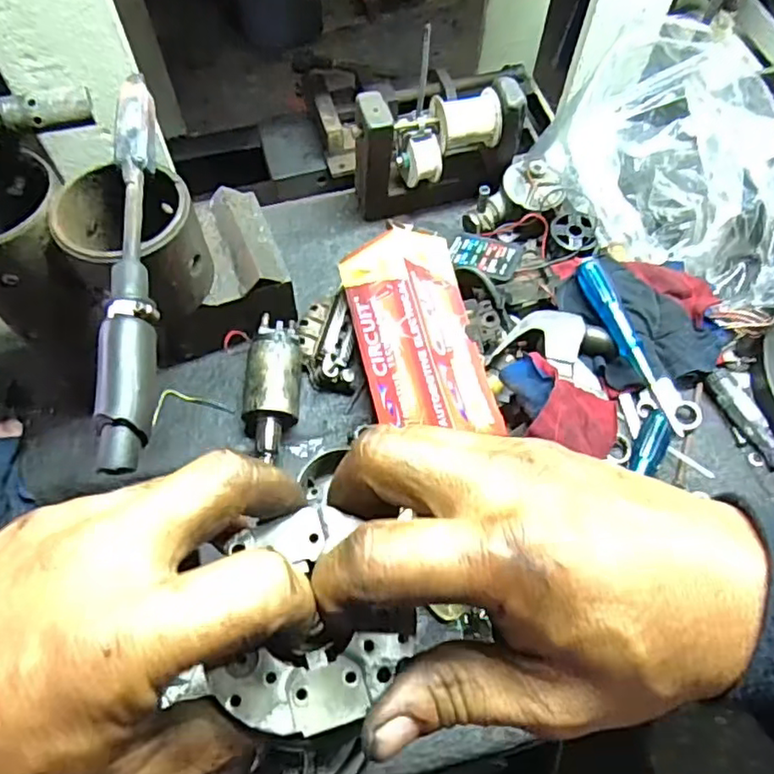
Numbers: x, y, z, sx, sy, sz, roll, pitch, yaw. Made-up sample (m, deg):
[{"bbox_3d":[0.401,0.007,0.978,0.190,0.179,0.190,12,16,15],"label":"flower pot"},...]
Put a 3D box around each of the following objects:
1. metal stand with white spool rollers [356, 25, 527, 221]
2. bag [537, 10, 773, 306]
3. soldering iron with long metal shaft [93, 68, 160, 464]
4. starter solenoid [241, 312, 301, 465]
[{"bbox_3d":[0.052,-0.247,0.623,0.173,0.159,0.052,-8,63,-5],"label":"metal stand with white spool rollers"},{"bbox_3d":[0.289,-0.200,0.605,0.167,0.134,0.295,-15,64,-9],"label":"bag"},{"bbox_3d":[-0.153,-0.081,0.373,0.028,0.030,0.268,-5,63,-4],"label":"soldering iron with long metal shaft"},{"bbox_3d":[-0.105,-0.009,0.572,0.053,0.047,0.122,4,63,1],"label":"starter solenoid"}]

